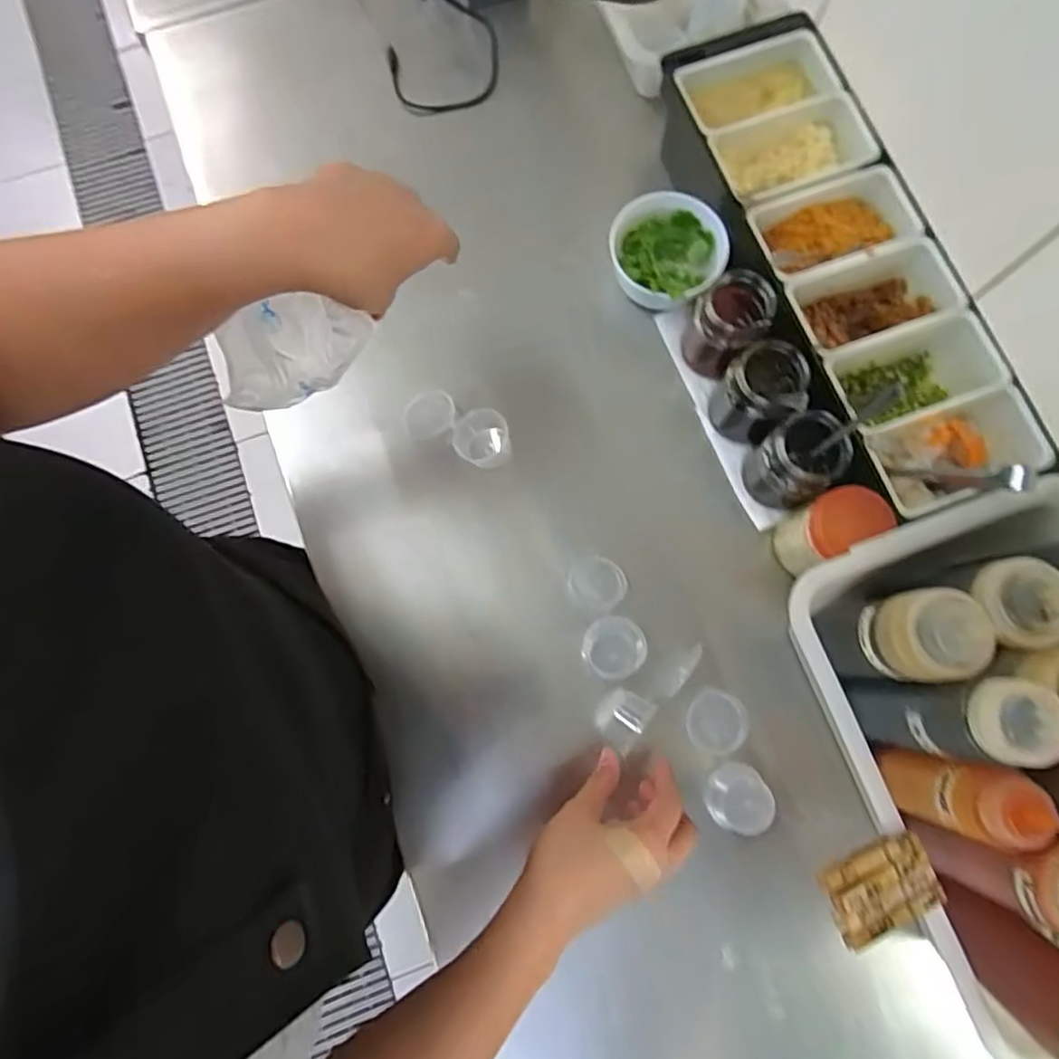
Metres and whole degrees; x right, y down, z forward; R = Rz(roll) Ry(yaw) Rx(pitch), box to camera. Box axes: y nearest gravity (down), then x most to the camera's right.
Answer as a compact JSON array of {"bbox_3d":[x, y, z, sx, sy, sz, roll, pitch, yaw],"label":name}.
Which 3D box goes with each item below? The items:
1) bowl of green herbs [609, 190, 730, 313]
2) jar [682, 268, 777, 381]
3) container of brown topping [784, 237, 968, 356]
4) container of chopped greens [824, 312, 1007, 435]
[{"bbox_3d":[0.130,-0.263,0.600,0.103,0.041,0.106,0,77,-1],"label":"bowl of green herbs"},{"bbox_3d":[0.179,-0.183,0.580,0.066,0.089,0.073,36,79,7],"label":"jar"},{"bbox_3d":[0.297,-0.193,0.551,0.153,0.063,0.074,-19,78,-5],"label":"container of brown topping"},{"bbox_3d":[0.319,-0.125,0.544,0.146,0.070,0.075,-19,78,-5],"label":"container of chopped greens"}]

